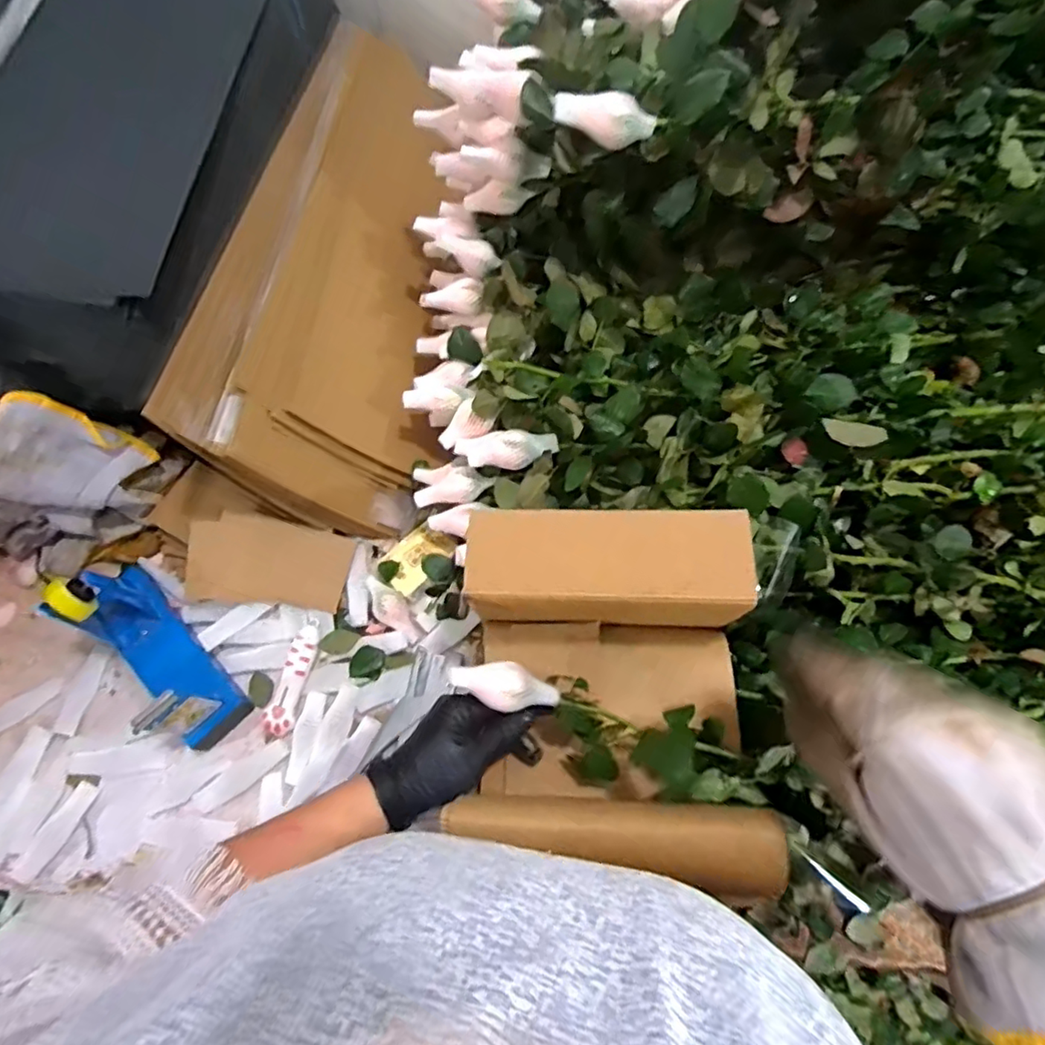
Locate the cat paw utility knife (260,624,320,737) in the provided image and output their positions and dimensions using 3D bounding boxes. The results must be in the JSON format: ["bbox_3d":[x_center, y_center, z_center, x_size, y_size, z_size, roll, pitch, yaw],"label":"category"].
[{"bbox_3d":[-0.229,0.157,0.590,0.032,0.015,0.107,18,70,9],"label":"cat paw utility knife"}]

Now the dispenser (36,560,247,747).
[{"bbox_3d":[-0.373,0.116,0.562,0.222,0.116,0.071,41,75,16],"label":"dispenser"}]

